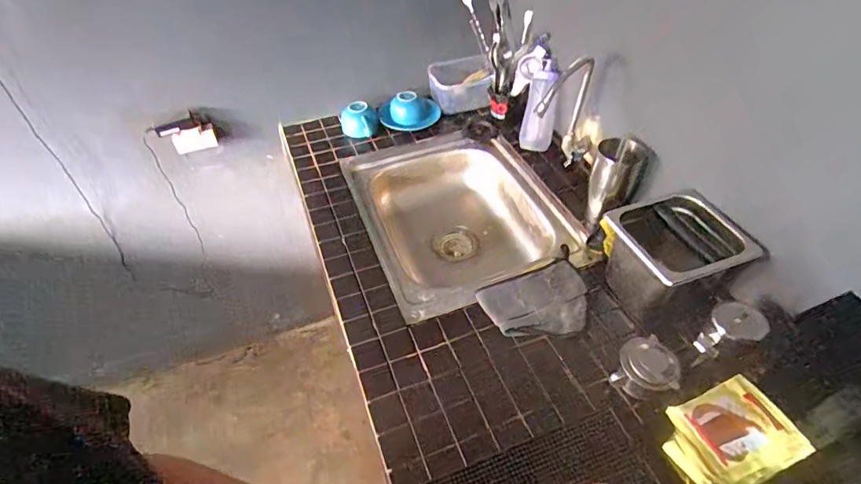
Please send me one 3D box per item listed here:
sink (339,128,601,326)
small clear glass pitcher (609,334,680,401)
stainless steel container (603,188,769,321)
[{"bbox_3d":[0.066,-0.026,1.038,0.394,0.174,0.488,-16,47,-14],"label":"sink"},{"bbox_3d":[0.313,0.187,0.674,0.077,0.064,0.074,-1,46,1],"label":"small clear glass pitcher"},{"bbox_3d":[0.382,0.021,0.745,0.182,0.117,0.160,-12,47,-10],"label":"stainless steel container"}]

